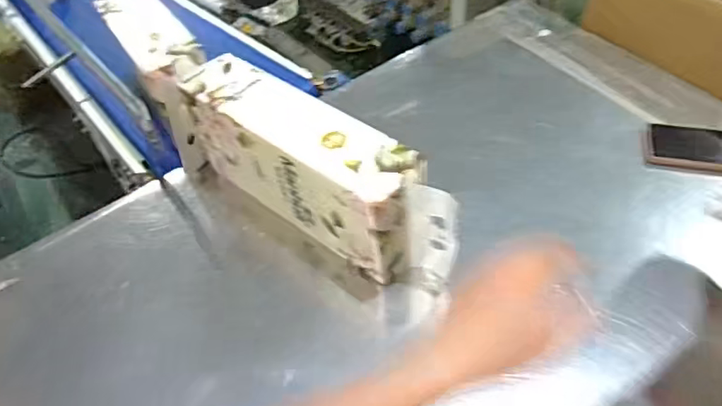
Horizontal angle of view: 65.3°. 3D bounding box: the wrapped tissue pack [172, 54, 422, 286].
[{"bbox_3d":[-0.075,-0.048,0.728,0.339,0.162,0.090,30,58,27],"label":"wrapped tissue pack"}]

